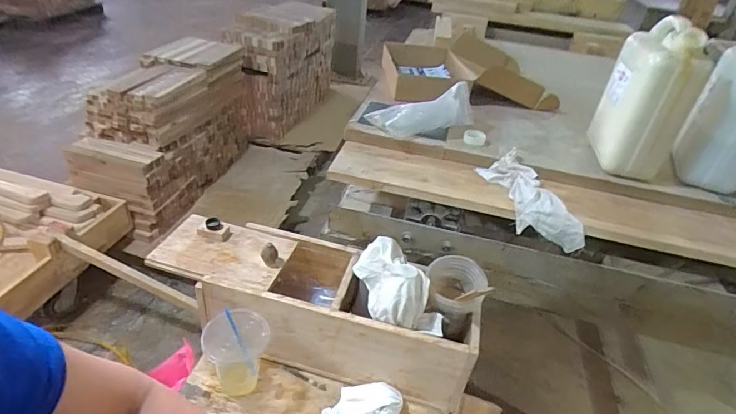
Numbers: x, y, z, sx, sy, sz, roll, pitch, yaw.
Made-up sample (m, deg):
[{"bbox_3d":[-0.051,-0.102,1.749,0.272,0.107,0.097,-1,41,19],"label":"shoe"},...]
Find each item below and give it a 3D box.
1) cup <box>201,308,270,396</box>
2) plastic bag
[{"bbox_3d":[-0.242,0.272,0.806,0.110,0.157,0.088,-14,41,-26],"label":"cup"},{"bbox_3d":[0.124,-0.211,0.992,0.239,0.109,0.079,-3,37,-13],"label":"plastic bag"}]

